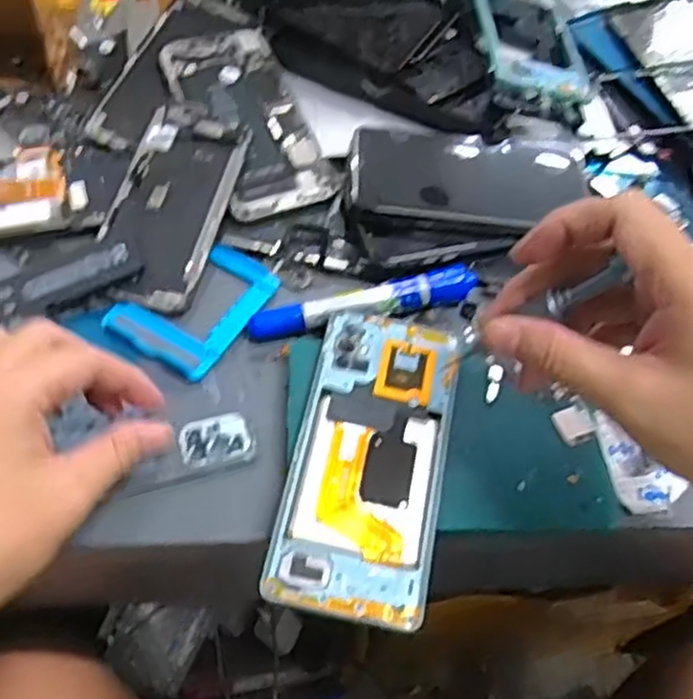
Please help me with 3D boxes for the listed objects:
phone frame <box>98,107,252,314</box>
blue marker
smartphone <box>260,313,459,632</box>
[{"bbox_3d":[-0.108,-0.086,0.448,0.066,0.006,0.128,17,68,1],"label":"phone frame"},{"bbox_3d":[0.012,-0.027,0.430,0.136,0.016,0.020,-13,60,-13],"label":"blue marker"},{"bbox_3d":[0.012,0.053,0.371,0.076,0.010,0.159,11,58,2],"label":"smartphone"}]

